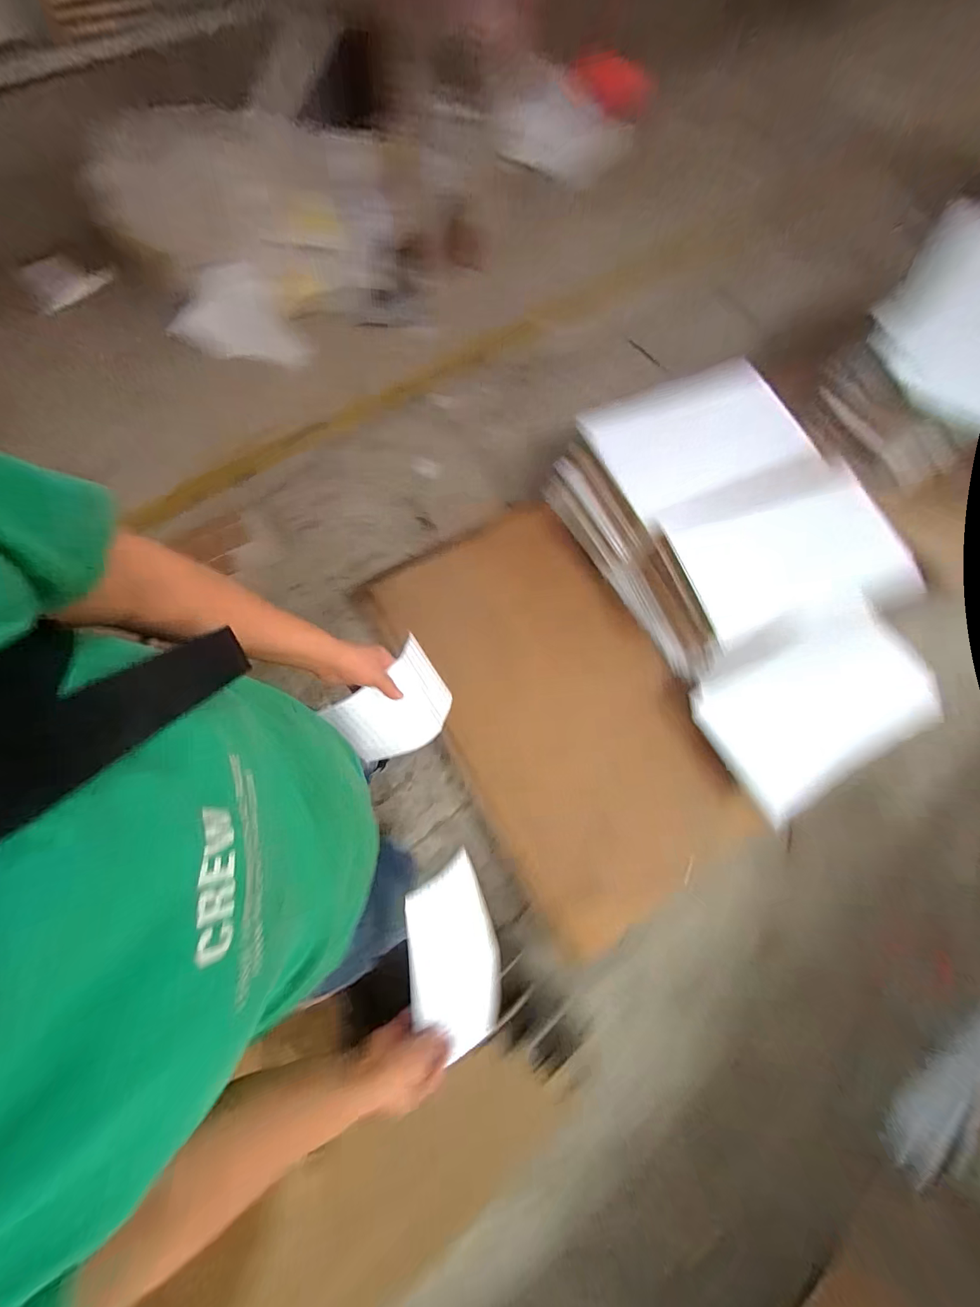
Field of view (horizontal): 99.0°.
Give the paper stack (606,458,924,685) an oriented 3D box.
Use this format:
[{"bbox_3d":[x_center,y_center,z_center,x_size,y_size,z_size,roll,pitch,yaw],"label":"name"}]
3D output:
[{"bbox_3d":[0.752,-0.248,1.206,0.677,0.229,0.488,-20,75,-8],"label":"paper stack"}]

